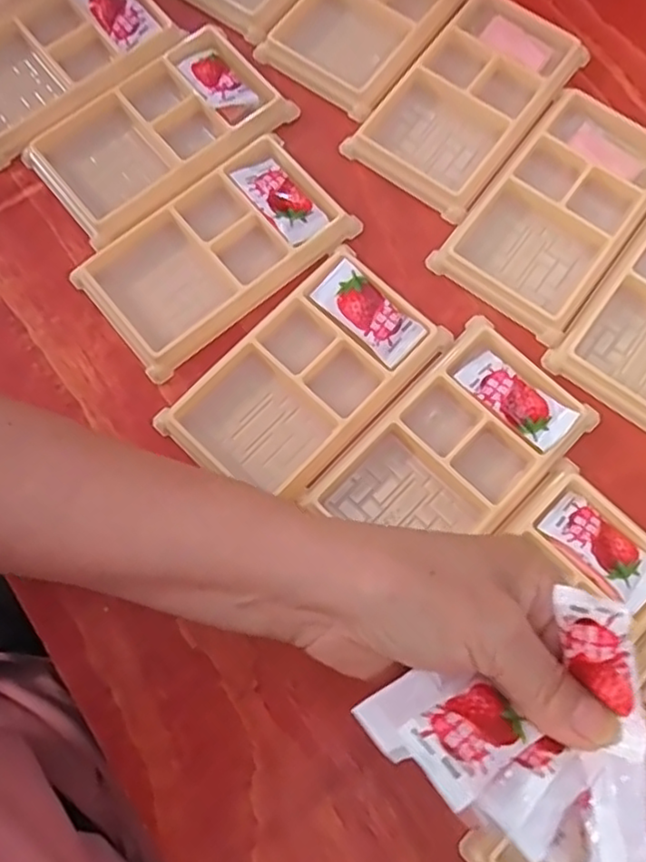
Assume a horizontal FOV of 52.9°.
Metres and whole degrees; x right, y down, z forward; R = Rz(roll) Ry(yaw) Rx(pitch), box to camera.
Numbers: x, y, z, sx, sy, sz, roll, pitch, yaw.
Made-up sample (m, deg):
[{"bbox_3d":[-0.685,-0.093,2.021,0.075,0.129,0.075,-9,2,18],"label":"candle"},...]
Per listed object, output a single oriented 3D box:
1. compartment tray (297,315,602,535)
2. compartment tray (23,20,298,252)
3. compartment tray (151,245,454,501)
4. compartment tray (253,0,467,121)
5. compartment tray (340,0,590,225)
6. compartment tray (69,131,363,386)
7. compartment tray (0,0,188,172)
[{"bbox_3d":[0.064,0.011,0.319,0.125,0.010,0.077,-44,79,-9],"label":"compartment tray"},{"bbox_3d":[-0.092,-0.169,0.365,0.135,0.012,0.078,-38,78,-7],"label":"compartment tray"},{"bbox_3d":[-0.008,-0.027,0.328,0.134,0.013,0.077,-44,79,-9],"label":"compartment tray"},{"bbox_3d":[0.035,-0.255,0.386,0.079,0.009,0.136,37,80,10],"label":"compartment tray"},{"bbox_3d":[0.084,-0.189,0.371,0.076,0.010,0.135,36,80,10],"label":"compartment tray"},{"bbox_3d":[-0.058,-0.095,0.345,0.132,0.010,0.074,-39,78,-7],"label":"compartment tray"},{"bbox_3d":[-0.157,-0.219,0.380,0.134,0.013,0.081,-39,78,-7],"label":"compartment tray"}]

